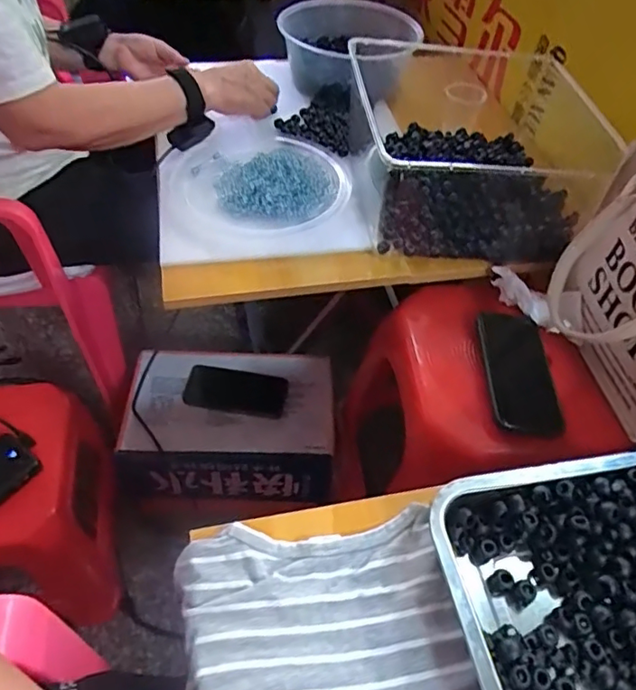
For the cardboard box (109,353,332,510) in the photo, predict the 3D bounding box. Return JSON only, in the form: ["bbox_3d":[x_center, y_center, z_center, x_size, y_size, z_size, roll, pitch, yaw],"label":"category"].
[{"bbox_3d":[-0.142,0.123,0.933,0.322,0.134,0.230,5,50,0],"label":"cardboard box"}]

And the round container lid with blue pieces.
[{"bbox_3d":[-0.078,-0.223,0.767,0.230,0.041,0.218,2,50,-3],"label":"round container lid with blue pieces"}]

